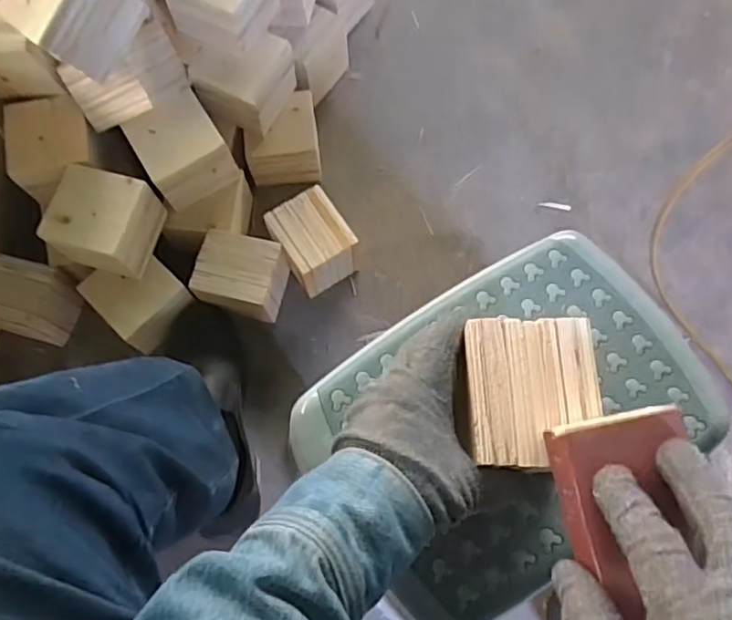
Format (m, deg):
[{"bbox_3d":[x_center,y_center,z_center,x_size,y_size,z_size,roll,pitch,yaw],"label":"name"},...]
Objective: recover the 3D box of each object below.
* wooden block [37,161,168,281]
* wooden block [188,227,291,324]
[{"bbox_3d":[-0.320,-0.106,0.737,0.107,0.080,0.105,16,73,6],"label":"wooden block"},{"bbox_3d":[-0.160,-0.040,0.787,0.100,0.082,0.093,12,72,5],"label":"wooden block"}]

